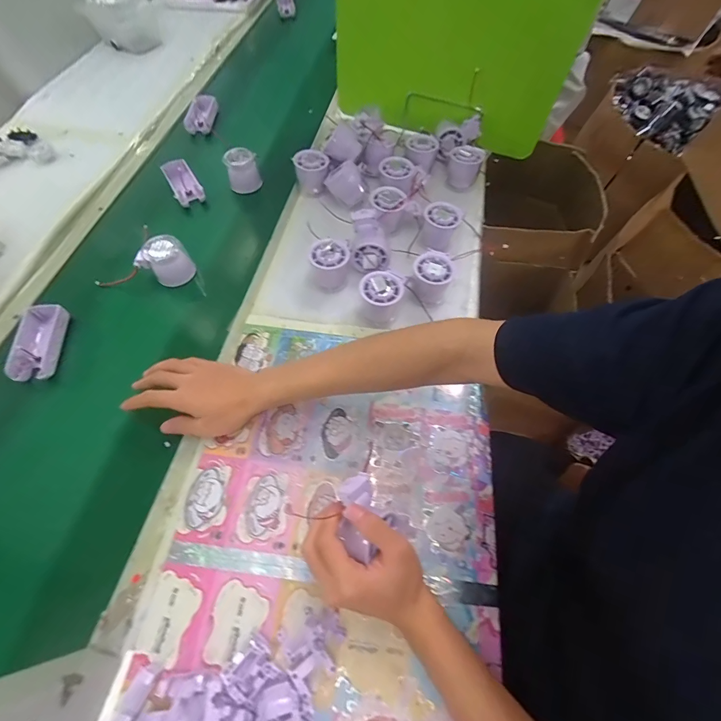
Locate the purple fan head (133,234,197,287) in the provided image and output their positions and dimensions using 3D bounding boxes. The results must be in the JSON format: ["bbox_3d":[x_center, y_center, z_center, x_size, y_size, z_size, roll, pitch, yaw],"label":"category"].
[{"bbox_3d":[-0.296,-0.149,0.552,0.064,0.059,0.047,-41,69,-21],"label":"purple fan head"}]

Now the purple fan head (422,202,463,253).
[{"bbox_3d":[0.125,-0.211,0.576,0.057,0.056,0.055,1,60,-1],"label":"purple fan head"}]

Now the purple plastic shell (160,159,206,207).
[{"bbox_3d":[-0.317,-0.322,0.649,0.049,0.036,0.086,-26,64,-14],"label":"purple plastic shell"}]

